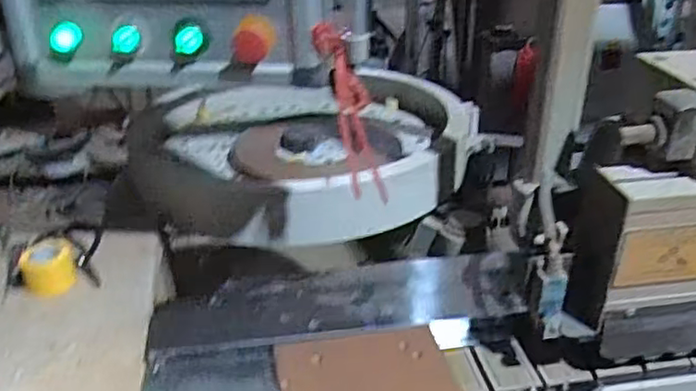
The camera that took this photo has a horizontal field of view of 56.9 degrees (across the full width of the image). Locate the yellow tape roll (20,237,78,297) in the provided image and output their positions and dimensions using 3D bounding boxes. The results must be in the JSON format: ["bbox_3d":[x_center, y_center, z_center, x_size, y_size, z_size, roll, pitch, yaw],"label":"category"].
[{"bbox_3d":[-0.424,0.102,0.913,0.069,0.061,0.069,0,30,0],"label":"yellow tape roll"}]

